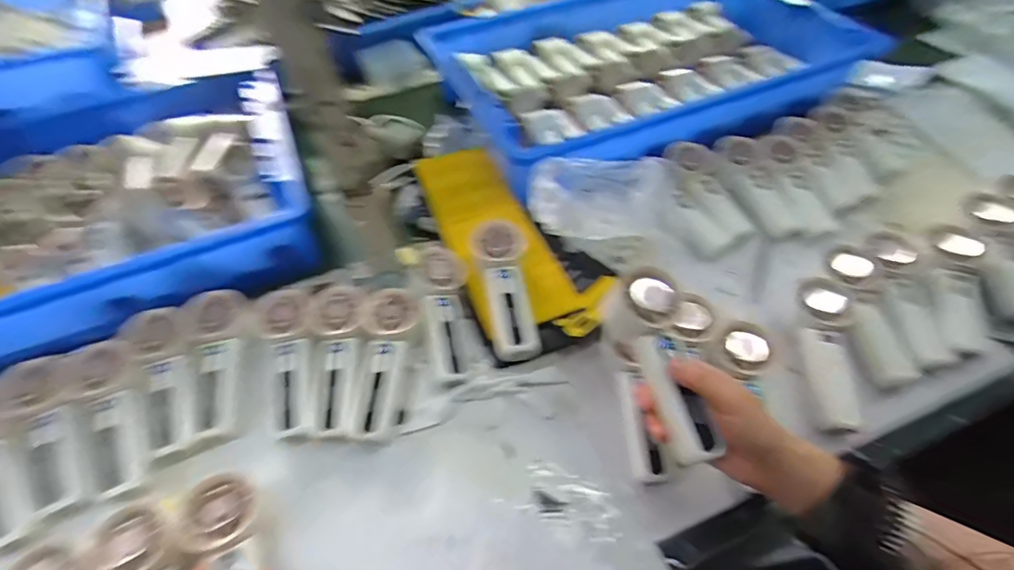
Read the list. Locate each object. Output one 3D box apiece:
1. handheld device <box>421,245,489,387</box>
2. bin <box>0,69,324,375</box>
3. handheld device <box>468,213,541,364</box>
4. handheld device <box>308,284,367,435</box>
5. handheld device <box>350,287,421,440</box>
[{"bbox_3d":[-0.067,0.030,0.496,0.062,0.042,0.151,-12,52,-6],"label":"handheld device"},{"bbox_3d":[-0.617,-0.077,0.610,0.681,0.112,0.433,-21,54,-13],"label":"bin"},{"bbox_3d":[-0.001,0.007,0.491,0.054,0.061,0.150,-7,52,-3],"label":"handheld device"},{"bbox_3d":[-0.173,0.072,0.473,0.052,0.030,0.156,-7,52,-2],"label":"handheld device"},{"bbox_3d":[-0.123,0.076,0.470,0.053,0.031,0.152,-1,52,3],"label":"handheld device"}]

